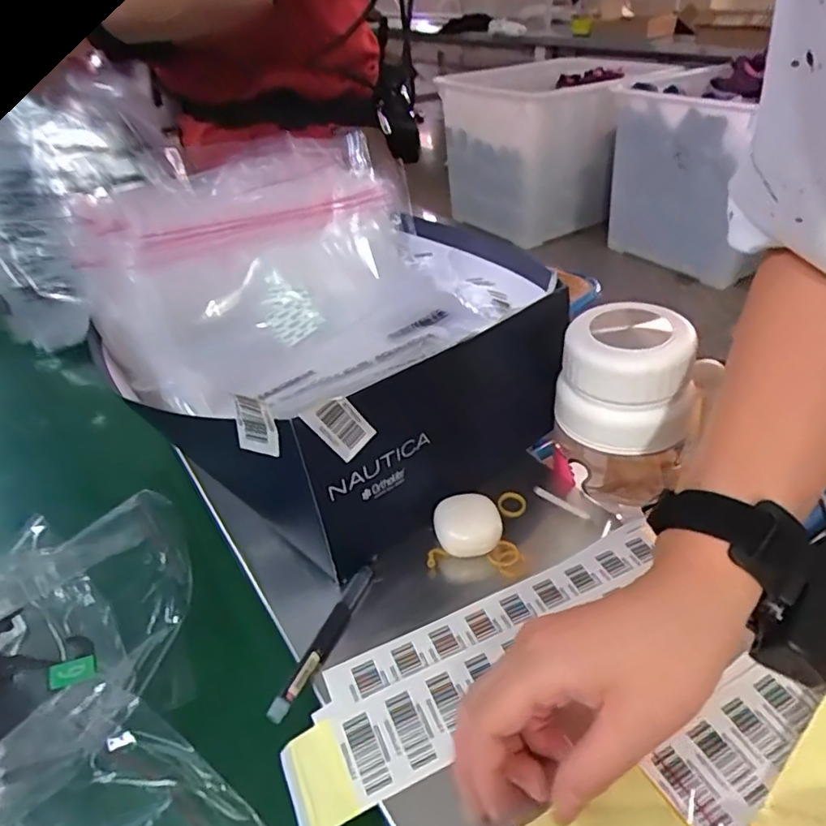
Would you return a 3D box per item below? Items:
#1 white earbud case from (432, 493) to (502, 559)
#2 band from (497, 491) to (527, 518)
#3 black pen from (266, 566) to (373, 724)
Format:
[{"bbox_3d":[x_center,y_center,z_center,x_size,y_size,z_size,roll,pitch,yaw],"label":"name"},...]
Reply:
[{"bbox_3d":[0.039,0.082,0.416,0.046,0.023,0.043,-4,34,-3],"label":"white earbud case"},{"bbox_3d":[0.078,0.071,0.451,0.022,0.008,0.024,-1,34,1],"label":"band"},{"bbox_3d":[-0.054,0.138,0.356,0.011,0.012,0.107,14,37,22],"label":"black pen"}]

